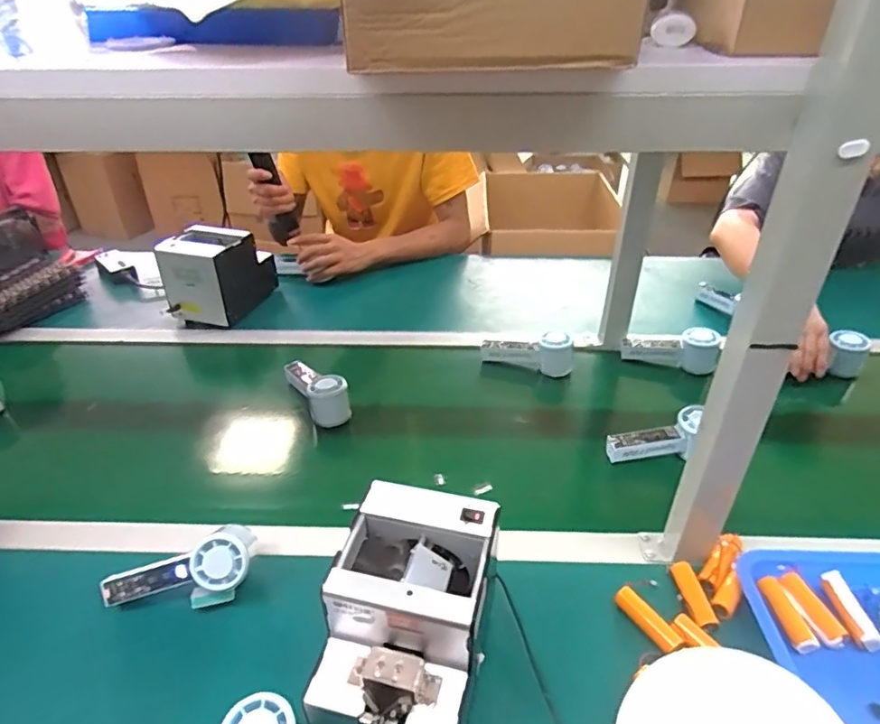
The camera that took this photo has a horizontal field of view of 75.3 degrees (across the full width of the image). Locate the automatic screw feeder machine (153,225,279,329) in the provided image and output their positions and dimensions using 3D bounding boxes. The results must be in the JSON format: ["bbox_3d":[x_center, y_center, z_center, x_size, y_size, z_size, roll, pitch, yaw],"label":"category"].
[{"bbox_3d":[-0.422,-0.172,1.088,0.131,0.146,0.178,9,35,14],"label":"automatic screw feeder machine"}]

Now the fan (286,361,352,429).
[{"bbox_3d":[-0.190,0.037,0.872,0.055,0.062,0.137,-21,39,-27],"label":"fan"}]

